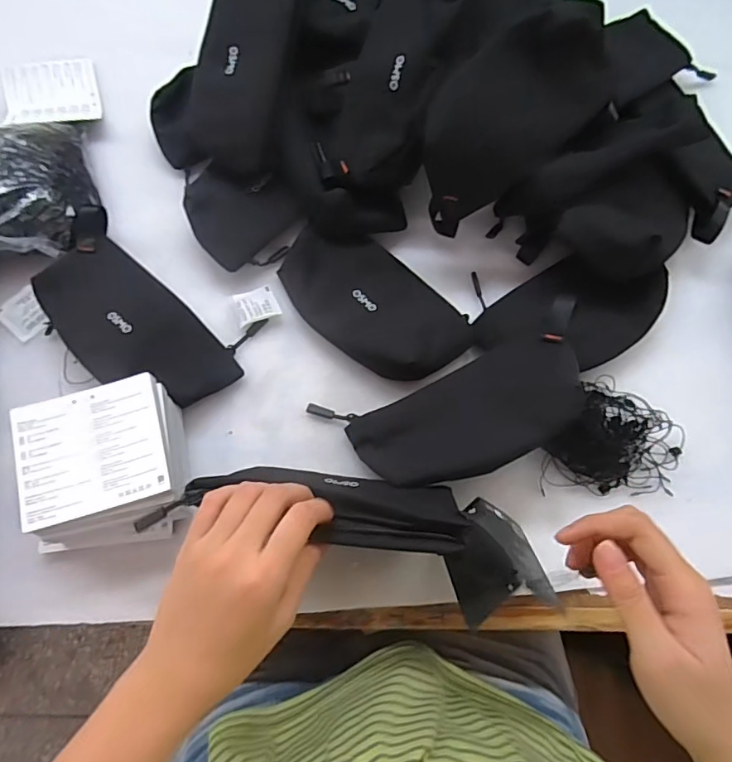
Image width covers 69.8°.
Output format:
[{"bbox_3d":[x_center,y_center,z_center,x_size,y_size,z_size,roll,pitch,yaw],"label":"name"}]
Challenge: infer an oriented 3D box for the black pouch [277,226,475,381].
[{"bbox_3d":[0.003,-0.073,0.468,0.184,0.040,0.102,43,75,12],"label":"black pouch"}]

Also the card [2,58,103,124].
[{"bbox_3d":[-0.328,-0.302,0.550,0.088,0.011,0.084,-14,73,-13],"label":"card"}]

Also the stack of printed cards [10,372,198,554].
[{"bbox_3d":[-0.197,0.068,0.399,0.115,0.068,0.112,-13,72,-6],"label":"stack of printed cards"}]

